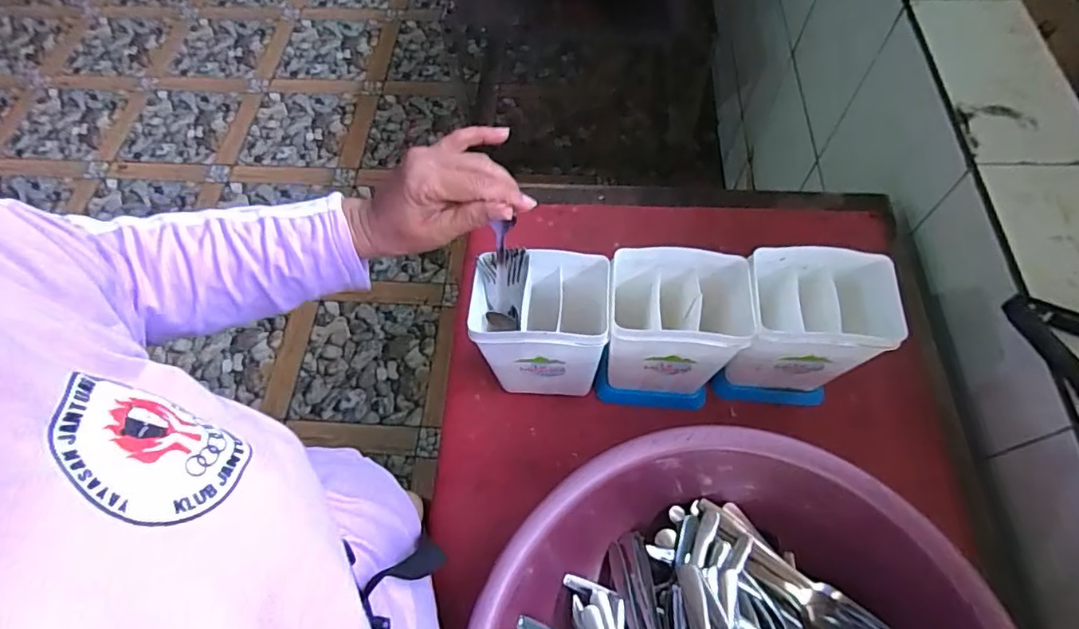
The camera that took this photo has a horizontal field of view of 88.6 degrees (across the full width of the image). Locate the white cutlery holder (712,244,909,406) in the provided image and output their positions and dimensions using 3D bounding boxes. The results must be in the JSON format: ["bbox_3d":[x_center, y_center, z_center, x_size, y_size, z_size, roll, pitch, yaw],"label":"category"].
[{"bbox_3d":[0.252,0.018,0.552,0.119,0.160,0.091,2,62,4],"label":"white cutlery holder"}]

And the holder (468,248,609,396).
[{"bbox_3d":[0.003,0.016,0.559,0.115,0.168,0.091,2,62,4],"label":"holder"}]

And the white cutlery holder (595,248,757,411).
[{"bbox_3d":[0.130,0.021,0.554,0.126,0.158,0.097,4,62,5],"label":"white cutlery holder"}]

